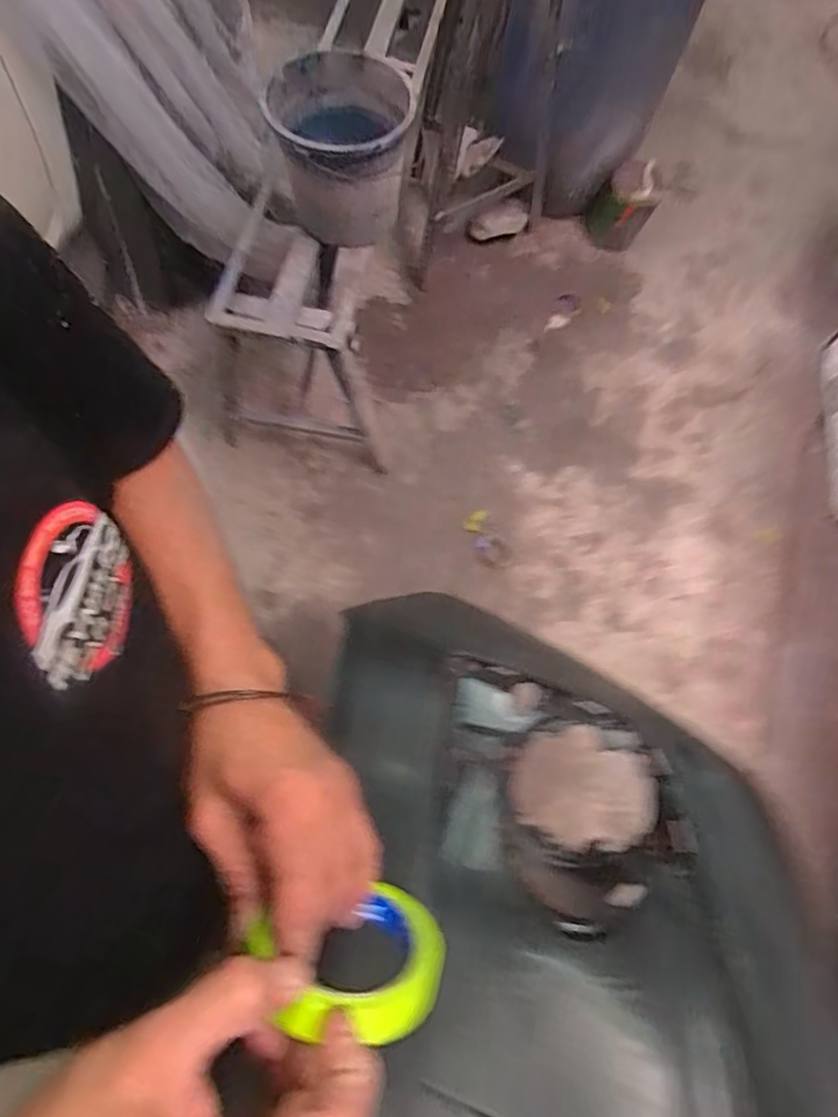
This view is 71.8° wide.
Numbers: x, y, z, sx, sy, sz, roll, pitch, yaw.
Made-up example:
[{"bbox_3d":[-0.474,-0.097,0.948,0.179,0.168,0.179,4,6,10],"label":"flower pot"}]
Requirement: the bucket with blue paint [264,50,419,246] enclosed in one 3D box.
[{"bbox_3d":[-0.130,-0.713,1.008,0.227,0.186,0.237,2,70,-4],"label":"bucket with blue paint"}]

